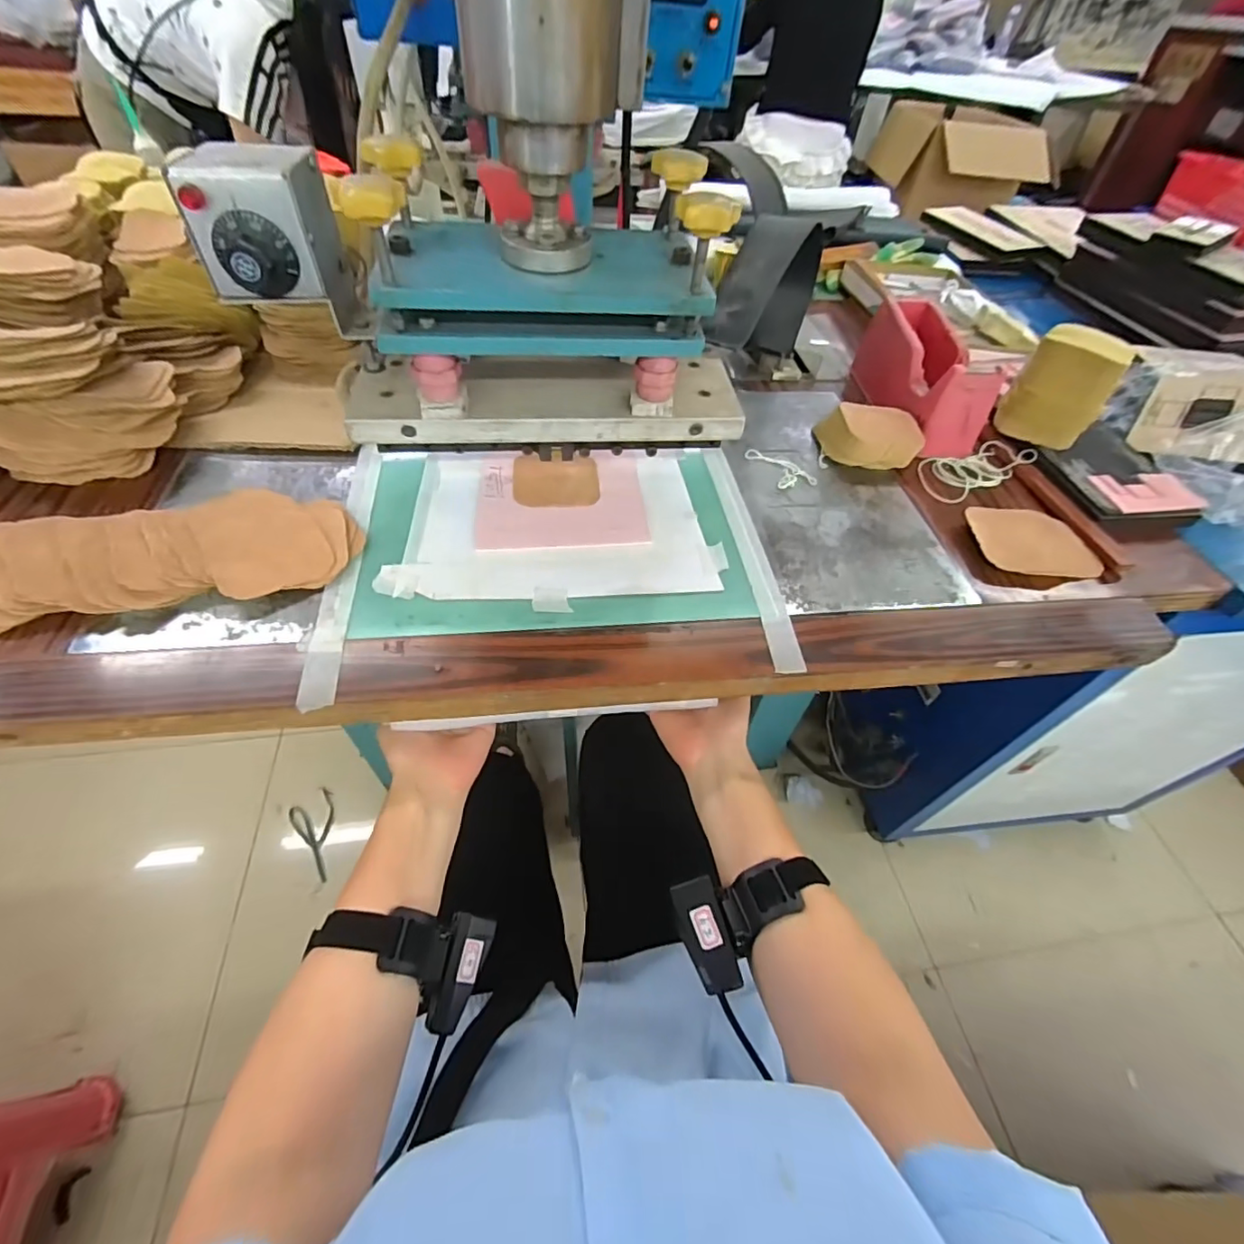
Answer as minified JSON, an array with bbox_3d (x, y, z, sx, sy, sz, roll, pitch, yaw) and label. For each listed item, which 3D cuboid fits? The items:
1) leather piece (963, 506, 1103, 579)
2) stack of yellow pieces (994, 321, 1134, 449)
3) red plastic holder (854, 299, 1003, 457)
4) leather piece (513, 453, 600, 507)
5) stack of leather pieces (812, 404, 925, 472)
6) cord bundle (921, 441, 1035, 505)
[{"bbox_3d":[0.387,-0.076,0.522,0.115,0.007,0.079,4,57,-5],"label":"leather piece"},{"bbox_3d":[0.466,-0.248,0.586,0.087,0.099,0.068,36,57,22],"label":"stack of yellow pieces"},{"bbox_3d":[0.343,-0.285,0.635,0.077,0.086,0.199,-1,51,-5],"label":"red plastic holder"},{"bbox_3d":[-0.064,-0.139,0.539,0.081,0.005,0.075,0,51,-5],"label":"leather piece"},{"bbox_3d":[0.264,-0.200,0.594,0.094,0.035,0.081,-4,52,-7],"label":"stack of leather pieces"},{"bbox_3d":[0.375,-0.168,0.595,0.139,0.018,0.063,-22,56,-20],"label":"cord bundle"}]

